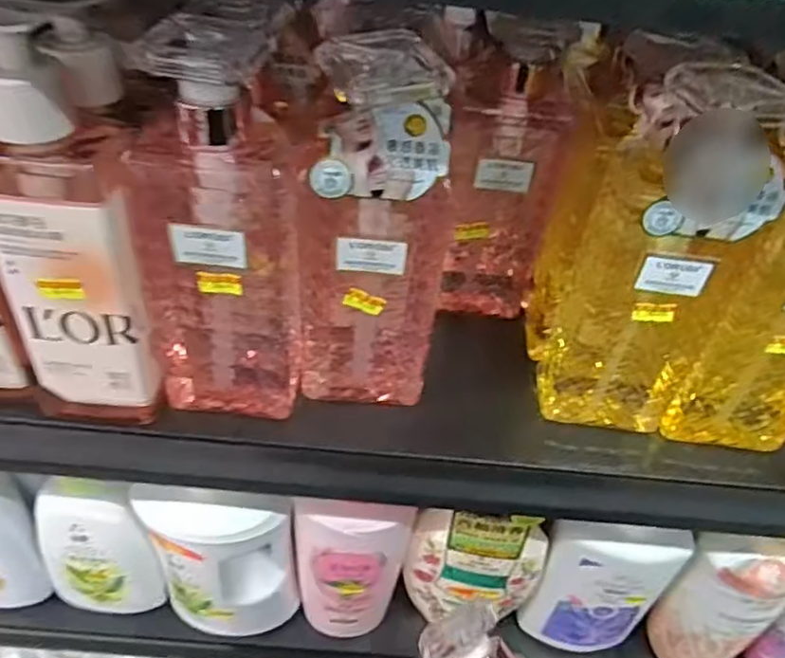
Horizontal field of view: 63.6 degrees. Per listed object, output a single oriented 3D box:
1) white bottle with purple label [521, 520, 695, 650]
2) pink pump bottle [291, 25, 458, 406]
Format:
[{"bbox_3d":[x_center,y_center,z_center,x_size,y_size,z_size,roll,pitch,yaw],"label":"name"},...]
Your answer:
[{"bbox_3d":[0.188,0.240,0.582,0.109,0.178,0.043,8,45,0],"label":"white bottle with purple label"},{"bbox_3d":[-0.009,-0.042,0.338,0.077,0.210,0.043,3,45,-4],"label":"pink pump bottle"}]

